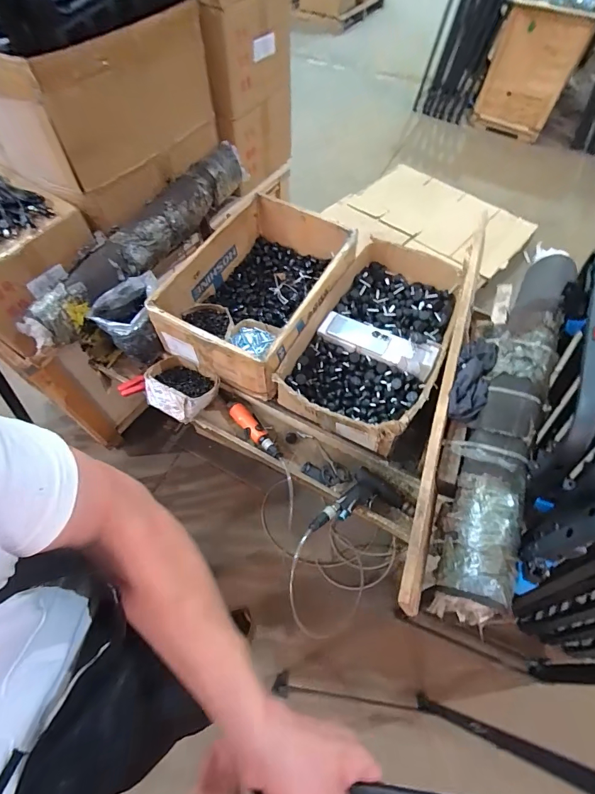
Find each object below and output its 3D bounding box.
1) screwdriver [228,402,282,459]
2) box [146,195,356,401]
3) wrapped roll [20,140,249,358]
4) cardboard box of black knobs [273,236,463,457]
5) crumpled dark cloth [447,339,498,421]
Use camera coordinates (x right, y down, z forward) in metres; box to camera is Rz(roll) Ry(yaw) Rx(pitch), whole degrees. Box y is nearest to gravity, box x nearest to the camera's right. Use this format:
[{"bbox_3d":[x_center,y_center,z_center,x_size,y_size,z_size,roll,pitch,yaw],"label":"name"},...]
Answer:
[{"bbox_3d":[-0.115,0.083,0.970,0.051,0.037,0.209,-33,68,-16],"label":"screwdriver"},{"bbox_3d":[-0.100,-0.299,1.052,0.379,0.173,0.535,27,65,12],"label":"box"},{"bbox_3d":[-0.410,-0.472,1.088,0.138,0.142,0.883,28,66,13],"label":"wrapped roll"},{"bbox_3d":[0.209,-0.167,0.994,0.341,0.135,0.602,27,65,12],"label":"cardboard box of black knobs"},{"bbox_3d":[0.385,-0.045,0.838,0.078,0.043,0.230,25,65,11],"label":"crumpled dark cloth"}]

